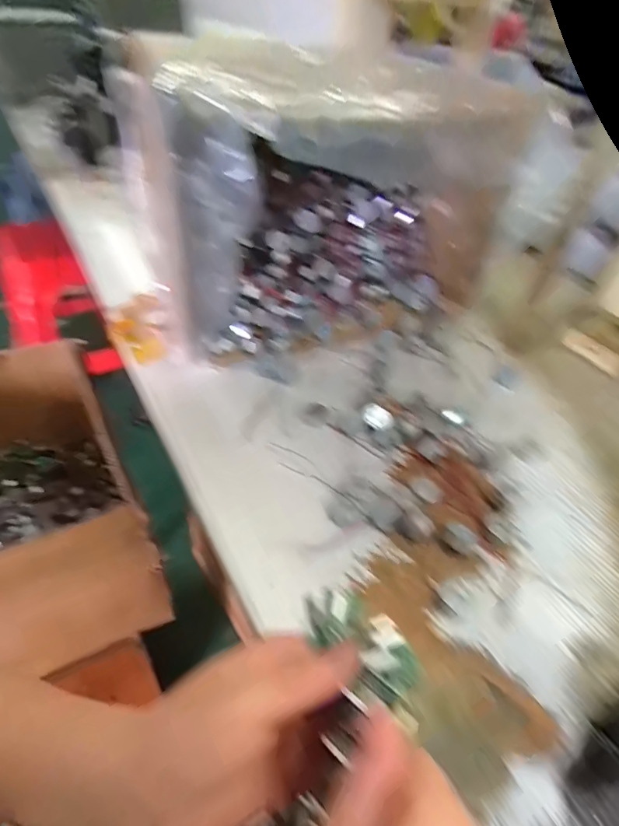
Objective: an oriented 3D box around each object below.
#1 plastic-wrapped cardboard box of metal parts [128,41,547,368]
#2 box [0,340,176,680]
[{"bbox_3d":[0.025,-0.219,0.532,0.385,0.239,0.205,-19,49,-27],"label":"plastic-wrapped cardboard box of metal parts"},{"bbox_3d":[-0.402,0.119,0.619,0.282,0.232,0.357,-18,49,-26],"label":"box"}]

